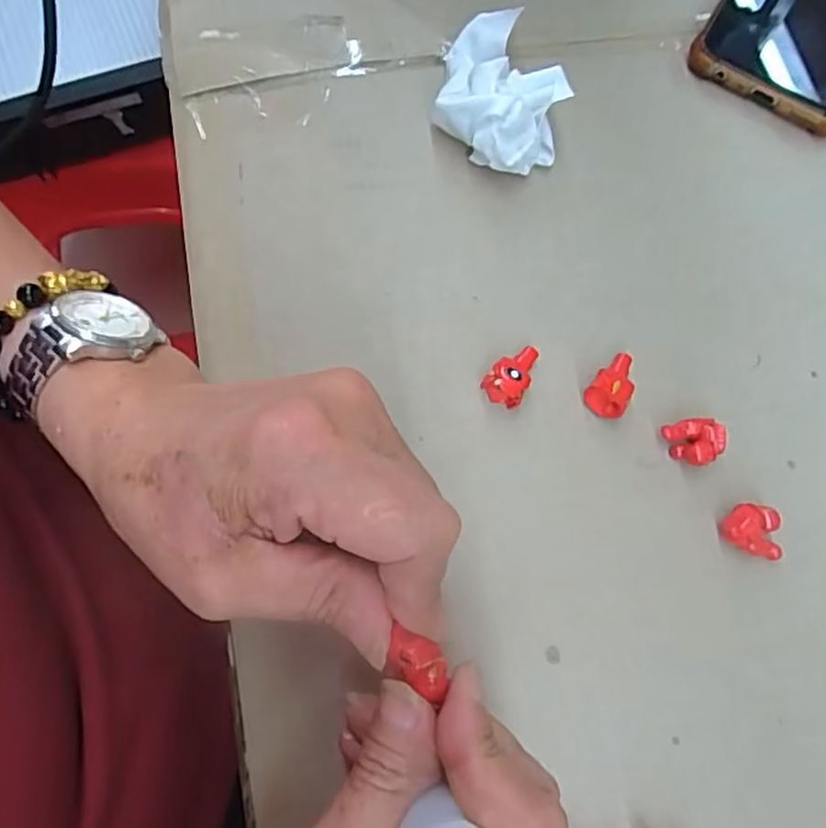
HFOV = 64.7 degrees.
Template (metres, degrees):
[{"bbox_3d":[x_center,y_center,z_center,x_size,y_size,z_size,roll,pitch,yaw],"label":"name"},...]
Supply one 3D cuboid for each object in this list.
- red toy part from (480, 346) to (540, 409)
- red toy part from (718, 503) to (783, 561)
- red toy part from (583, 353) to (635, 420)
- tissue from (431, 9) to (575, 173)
[{"bbox_3d":[0.039,-0.017,0.257,0.016,0.012,0.026,24,78,5],"label":"red toy part"},{"bbox_3d":[0.131,0.044,0.250,0.024,0.011,0.017,18,78,3],"label":"red toy part"},{"bbox_3d":[0.080,-0.012,0.258,0.017,0.013,0.026,36,80,7],"label":"red toy part"},{"bbox_3d":[0.037,-0.136,0.274,0.051,0.033,0.070,9,78,2],"label":"tissue"}]

